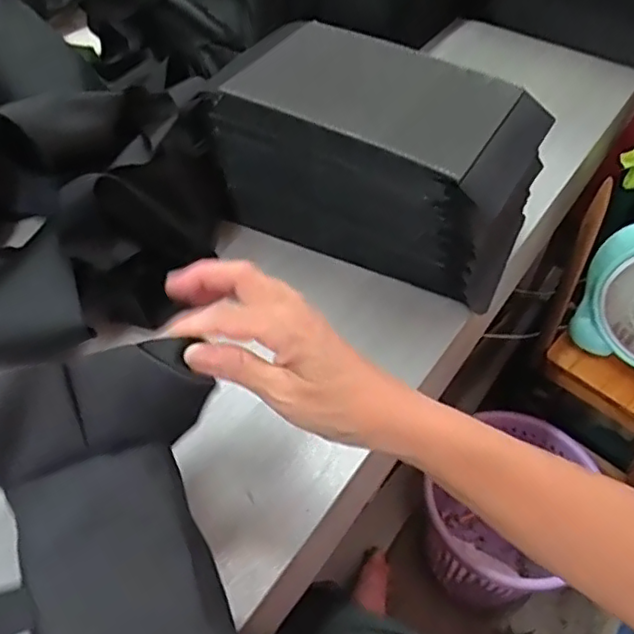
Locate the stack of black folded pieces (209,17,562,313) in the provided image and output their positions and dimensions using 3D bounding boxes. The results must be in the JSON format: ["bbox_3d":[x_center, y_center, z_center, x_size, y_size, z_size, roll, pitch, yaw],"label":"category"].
[{"bbox_3d":[0.049,-0.141,0.566,0.274,0.160,0.137,22,51,14],"label":"stack of black folded pieces"}]

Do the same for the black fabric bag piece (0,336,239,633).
[{"bbox_3d":[-0.116,0.139,0.312,0.191,0.103,0.215,-8,50,-11],"label":"black fabric bag piece"}]

